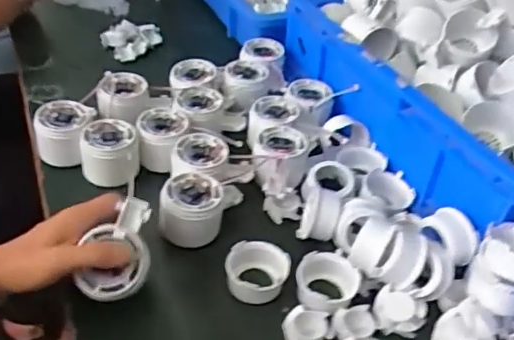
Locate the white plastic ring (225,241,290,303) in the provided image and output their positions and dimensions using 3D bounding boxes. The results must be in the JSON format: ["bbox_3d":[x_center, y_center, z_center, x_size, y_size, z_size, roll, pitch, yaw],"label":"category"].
[{"bbox_3d":[0.000,0.091,0.500,0.054,0.033,0.049,6,40,0],"label":"white plastic ring"}]

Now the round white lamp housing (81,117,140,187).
[{"bbox_3d":[-0.154,-0.018,0.584,0.056,0.047,0.054,-3,41,-10],"label":"round white lamp housing"}]

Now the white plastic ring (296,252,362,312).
[{"bbox_3d":[0.061,0.099,0.495,0.050,0.024,0.059,26,44,22],"label":"white plastic ring"}]

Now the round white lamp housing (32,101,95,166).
[{"bbox_3d":[-0.205,-0.042,0.600,0.052,0.052,0.056,3,40,-3],"label":"round white lamp housing"}]

